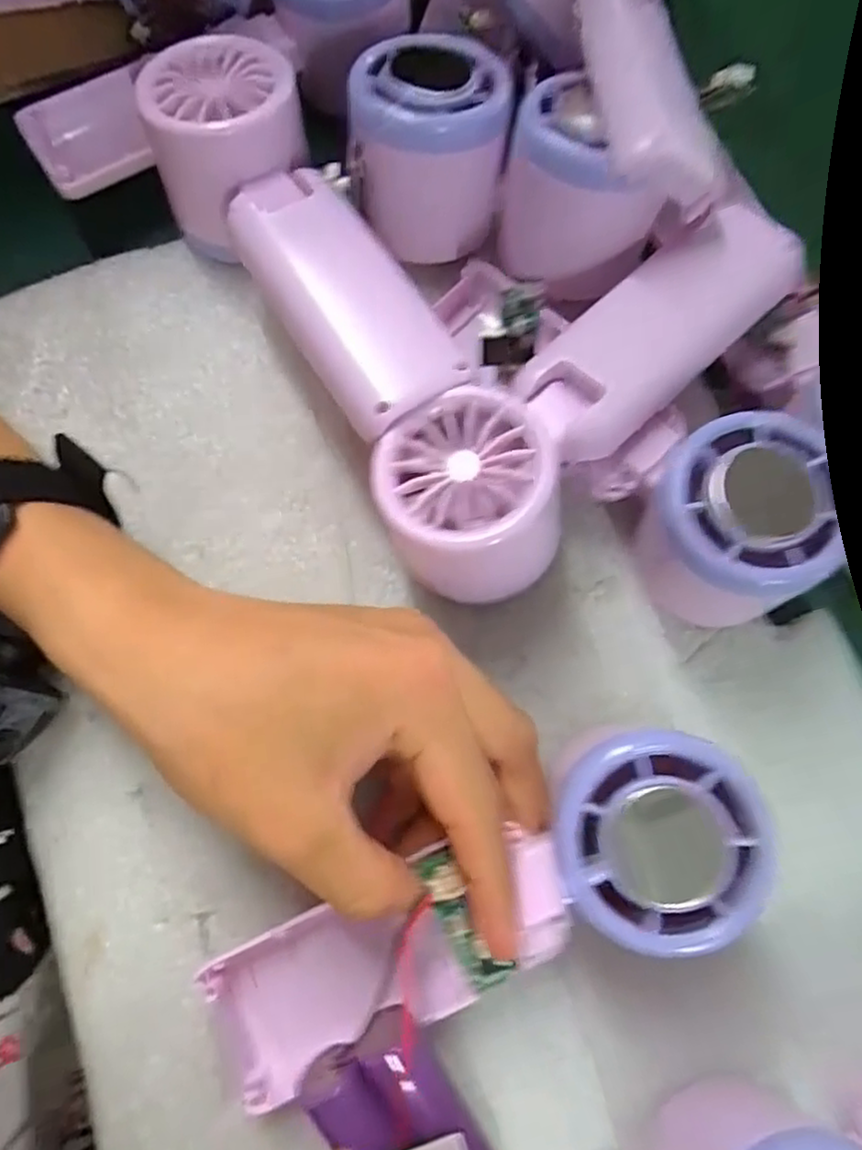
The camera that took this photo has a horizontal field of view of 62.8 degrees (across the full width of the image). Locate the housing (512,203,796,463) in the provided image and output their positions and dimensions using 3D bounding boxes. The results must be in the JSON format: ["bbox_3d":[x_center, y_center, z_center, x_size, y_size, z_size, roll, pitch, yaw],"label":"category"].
[{"bbox_3d":[0.076,-0.081,0.236,0.101,0.021,0.042,-41,78,-10],"label":"housing"}]

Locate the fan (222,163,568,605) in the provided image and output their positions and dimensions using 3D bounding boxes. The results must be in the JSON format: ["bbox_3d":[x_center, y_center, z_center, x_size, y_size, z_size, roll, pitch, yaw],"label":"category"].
[{"bbox_3d":[-0.015,-0.066,0.245,0.052,0.061,0.165,-26,76,-7],"label":"fan"}]

